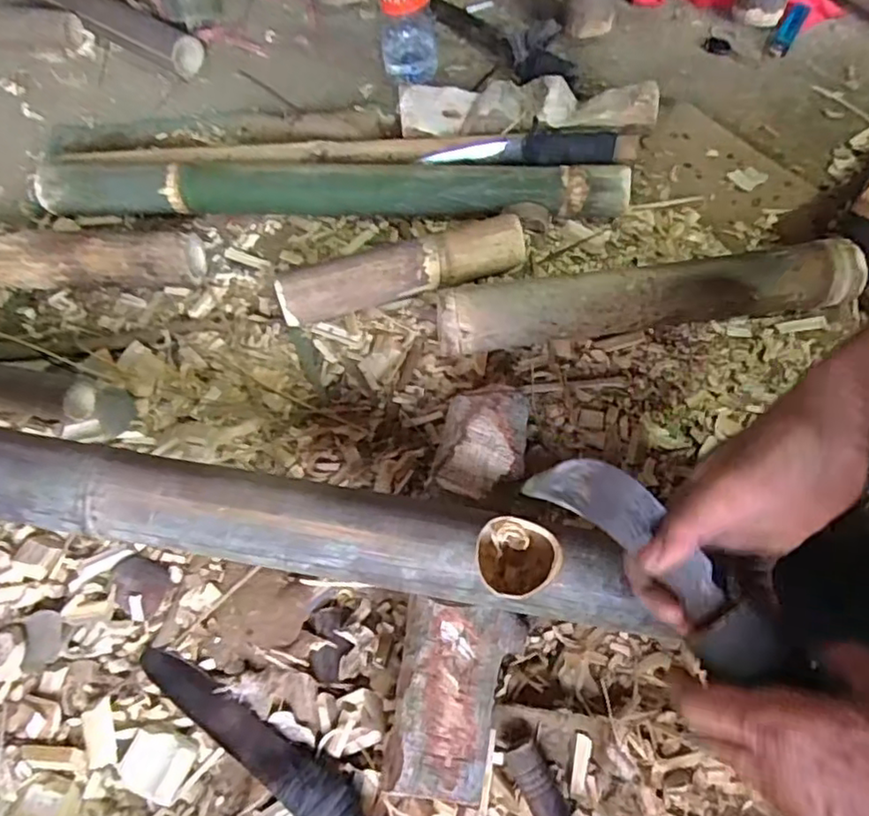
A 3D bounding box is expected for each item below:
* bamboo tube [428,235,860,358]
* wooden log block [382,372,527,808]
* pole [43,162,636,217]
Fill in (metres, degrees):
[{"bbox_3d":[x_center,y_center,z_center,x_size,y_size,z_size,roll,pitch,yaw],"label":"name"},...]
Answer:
[{"bbox_3d":[0.206,-0.103,0.621,0.405,0.067,0.058,-8,64,-1],"label":"bamboo tube"},{"bbox_3d":[0.032,0.135,0.523,0.090,0.060,0.326,7,65,6],"label":"wooden log block"},{"bbox_3d":[-0.120,-0.249,0.723,0.668,0.055,0.066,3,65,4],"label":"pole"}]

